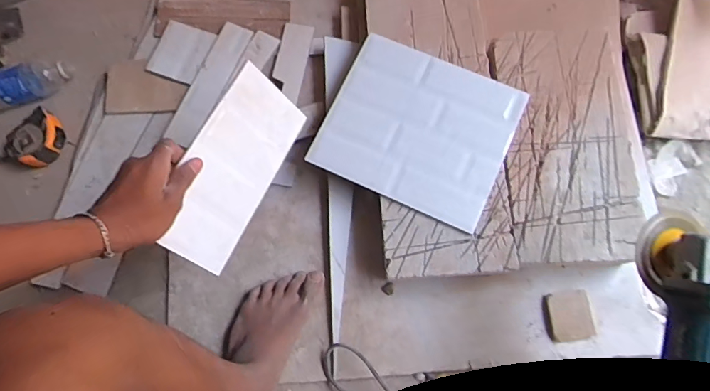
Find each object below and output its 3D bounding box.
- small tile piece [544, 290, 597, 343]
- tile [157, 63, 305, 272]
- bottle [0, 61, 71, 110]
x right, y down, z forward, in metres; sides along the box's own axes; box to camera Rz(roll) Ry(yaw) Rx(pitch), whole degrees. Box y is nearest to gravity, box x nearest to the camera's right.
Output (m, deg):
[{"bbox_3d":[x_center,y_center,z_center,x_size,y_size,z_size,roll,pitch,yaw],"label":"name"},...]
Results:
[{"bbox_3d":[0.343,0.191,0.678,0.071,0.010,0.074,-10,76,-3],"label":"small tile piece"},{"bbox_3d":[-0.152,-0.036,0.535,0.114,0.012,0.244,40,67,-34],"label":"tile"},{"bbox_3d":[-0.599,-0.192,0.765,0.175,0.053,0.053,-14,77,-4],"label":"bottle"}]

